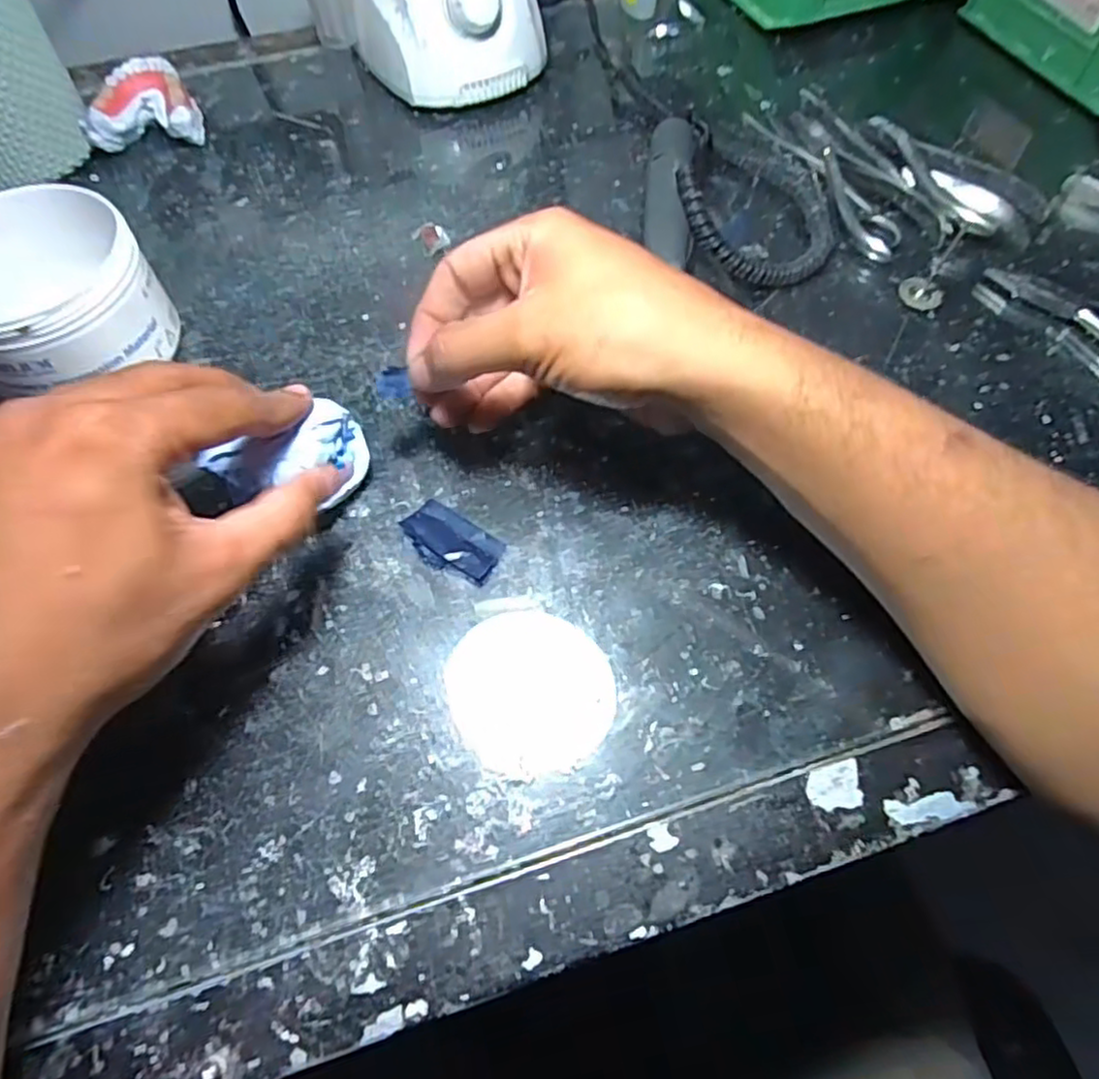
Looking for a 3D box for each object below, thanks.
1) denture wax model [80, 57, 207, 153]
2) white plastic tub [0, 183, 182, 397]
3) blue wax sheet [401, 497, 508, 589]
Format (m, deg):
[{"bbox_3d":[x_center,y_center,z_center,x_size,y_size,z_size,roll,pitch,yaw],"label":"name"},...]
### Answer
[{"bbox_3d":[-0.255,-0.272,0.433,0.067,0.035,0.054,-10,61,-5],"label":"denture wax model"},{"bbox_3d":[-0.232,-0.110,0.318,0.083,0.072,0.087,0,61,1],"label":"white plastic tub"},{"bbox_3d":[-0.042,0.001,0.292,0.045,0.004,0.025,31,66,17],"label":"blue wax sheet"}]

